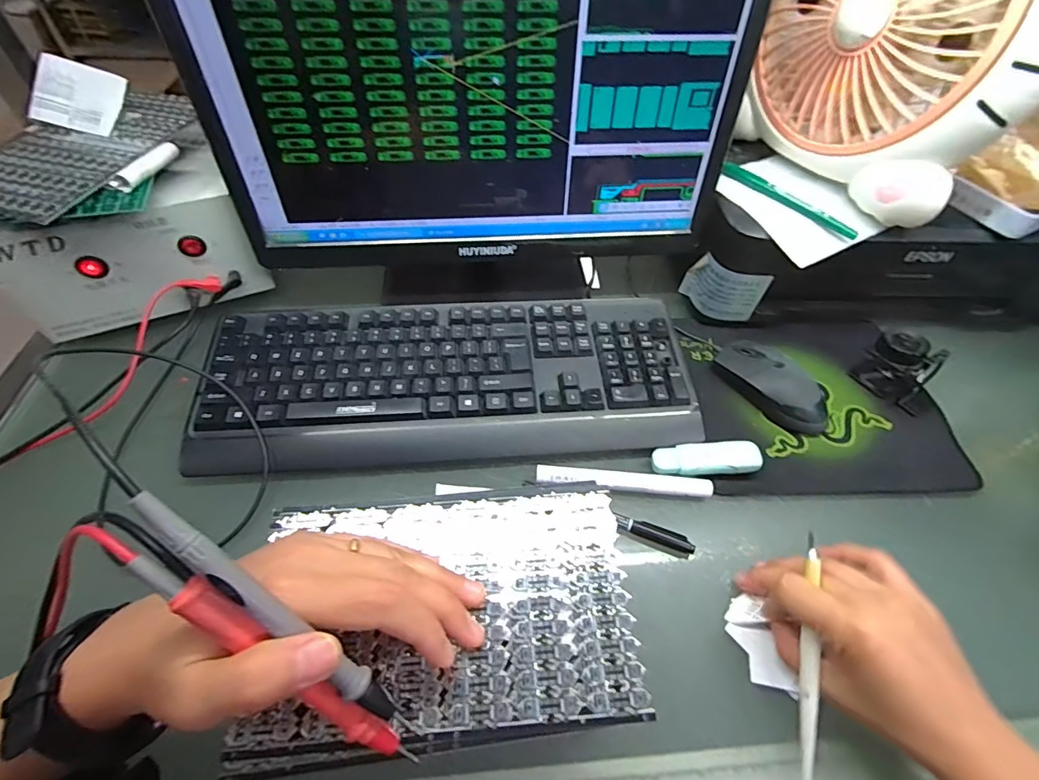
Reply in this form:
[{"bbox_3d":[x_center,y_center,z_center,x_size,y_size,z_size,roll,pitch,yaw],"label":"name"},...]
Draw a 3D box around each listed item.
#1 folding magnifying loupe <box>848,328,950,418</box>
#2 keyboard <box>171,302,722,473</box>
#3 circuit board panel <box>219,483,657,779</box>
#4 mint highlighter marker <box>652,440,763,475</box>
[{"bbox_3d":[0.365,-0.021,0.447,0.064,0.055,0.046,37,60,23],"label":"folding magnifying loupe"},{"bbox_3d":[-0.058,-0.009,0.424,0.424,0.034,0.147,-3,53,-5],"label":"keyboard"},{"bbox_3d":[-0.036,0.111,0.245,0.187,0.009,0.121,-4,53,-6],"label":"circuit board panel"},{"bbox_3d":[0.159,0.058,0.399,0.088,0.015,0.029,0,53,-3],"label":"mint highlighter marker"}]

